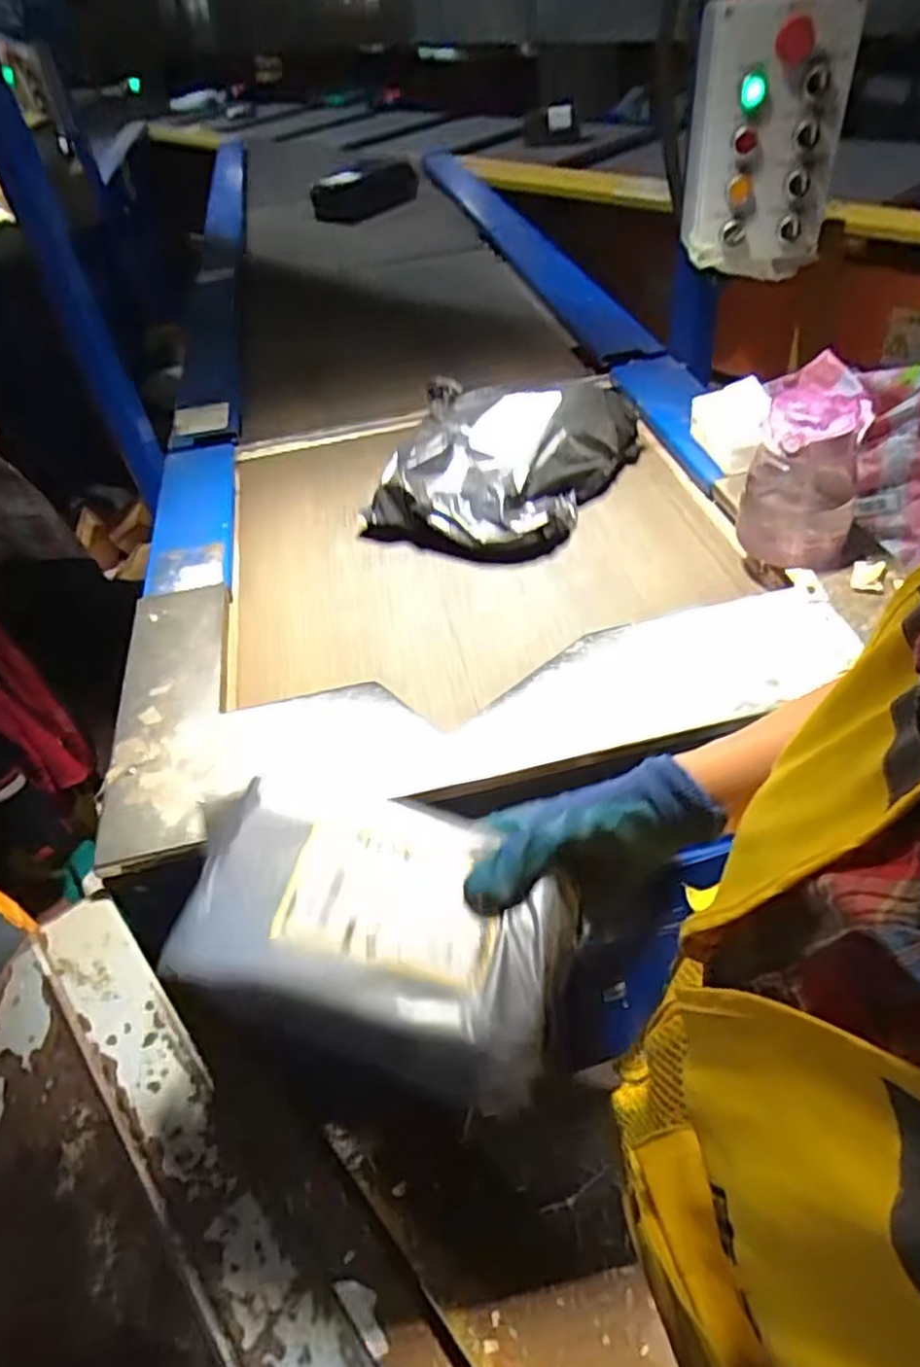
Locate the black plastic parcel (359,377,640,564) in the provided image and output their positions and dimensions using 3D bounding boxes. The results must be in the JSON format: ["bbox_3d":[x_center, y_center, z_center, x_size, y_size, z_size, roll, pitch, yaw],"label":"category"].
[{"bbox_3d":[0.056,-0.304,1.058,0.277,0.143,0.327,15,49,22],"label":"black plastic parcel"}]

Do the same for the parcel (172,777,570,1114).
[{"bbox_3d":[-0.046,0.136,0.457,0.220,0.053,0.150,11,48,18],"label":"parcel"}]

